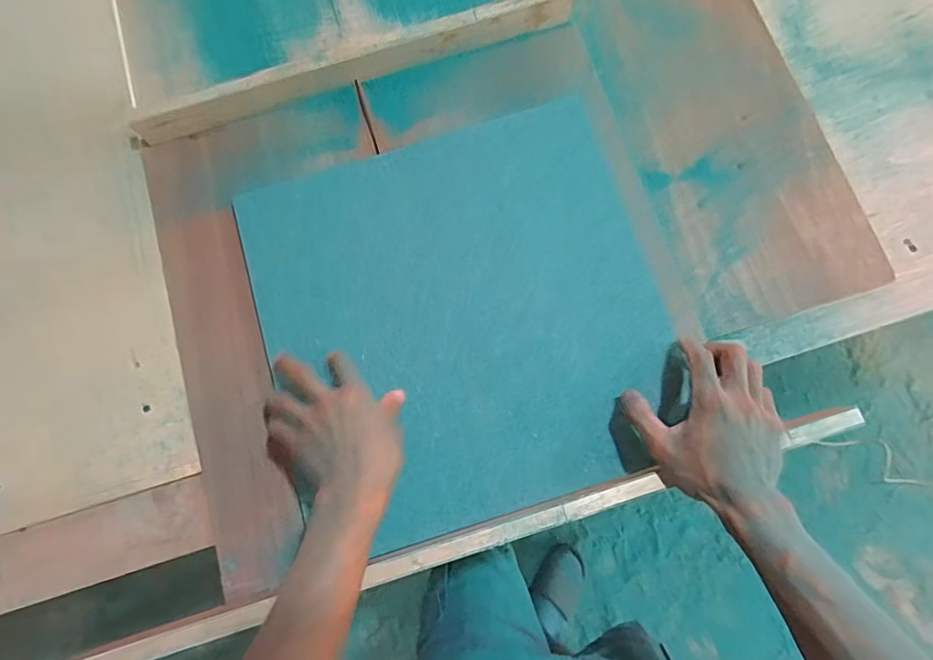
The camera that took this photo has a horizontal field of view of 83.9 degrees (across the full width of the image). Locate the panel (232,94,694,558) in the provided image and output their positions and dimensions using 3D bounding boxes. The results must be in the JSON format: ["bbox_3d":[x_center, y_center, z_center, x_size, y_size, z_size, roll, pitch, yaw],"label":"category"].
[{"bbox_3d":[-0.001,-0.017,0.528,0.384,0.013,0.388,-17,79,-3],"label":"panel"}]

